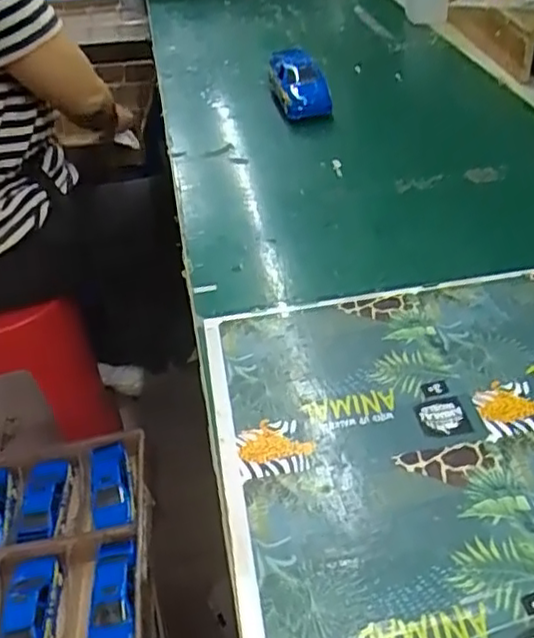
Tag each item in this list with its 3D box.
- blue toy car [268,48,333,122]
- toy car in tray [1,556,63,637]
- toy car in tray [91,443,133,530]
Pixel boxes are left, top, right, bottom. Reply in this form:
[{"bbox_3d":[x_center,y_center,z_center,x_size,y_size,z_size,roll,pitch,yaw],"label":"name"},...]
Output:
[{"bbox_3d":[0.037,-0.256,0.726,0.051,0.053,0.087,-11,40,-6],"label":"blue toy car"},{"bbox_3d":[-0.253,0.316,0.707,0.047,0.031,0.123,-6,39,-3],"label":"toy car in tray"},{"bbox_3d":[-0.194,0.208,0.824,0.045,0.024,0.111,-10,52,-4],"label":"toy car in tray"}]

